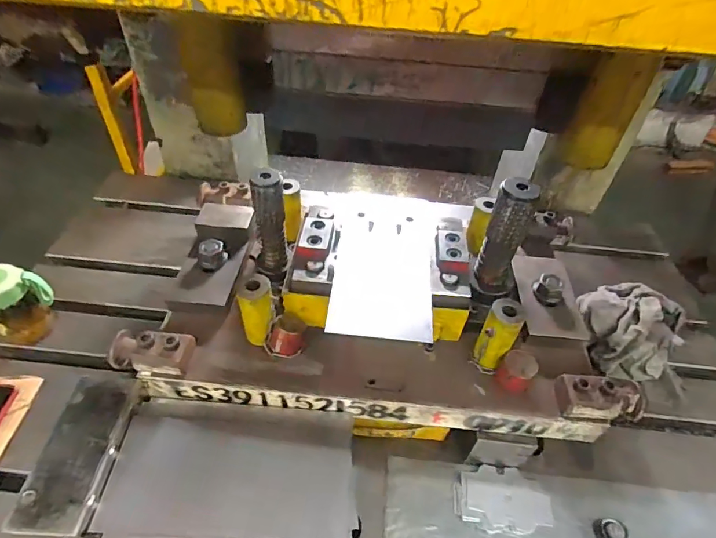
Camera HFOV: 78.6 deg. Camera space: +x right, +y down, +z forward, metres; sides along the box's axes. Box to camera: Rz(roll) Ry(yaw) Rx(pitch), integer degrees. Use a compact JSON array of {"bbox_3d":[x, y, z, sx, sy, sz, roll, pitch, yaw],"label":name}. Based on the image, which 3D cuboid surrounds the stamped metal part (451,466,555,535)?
[{"bbox_3d":[0.187,0.298,0.567,0.119,0.014,0.078,5,46,0],"label":"stamped metal part"}]

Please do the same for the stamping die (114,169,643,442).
[{"bbox_3d":[0.024,0.009,0.585,0.596,0.220,0.349,2,46,-3],"label":"stamping die"}]

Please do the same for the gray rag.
[{"bbox_3d":[0.465,0.083,0.748,0.159,0.066,0.210,33,52,25],"label":"gray rag"}]

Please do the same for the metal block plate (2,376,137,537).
[{"bbox_3d":[-0.298,0.192,0.468,0.072,0.018,0.157,5,46,0],"label":"metal block plate"}]

